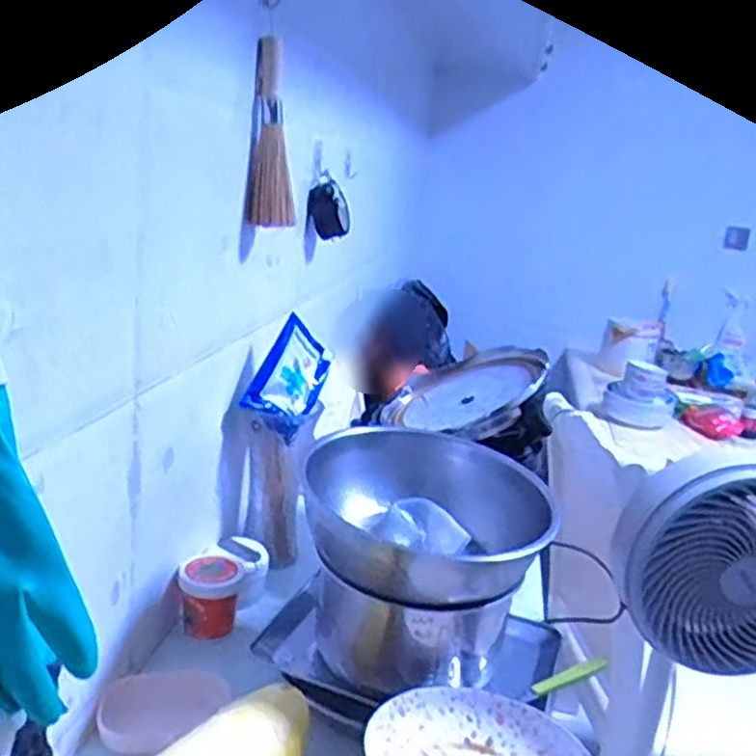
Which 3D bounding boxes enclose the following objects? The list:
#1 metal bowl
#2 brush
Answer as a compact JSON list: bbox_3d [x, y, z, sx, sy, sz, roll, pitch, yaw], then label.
[{"bbox_3d":[0.053,0.150,0.815,0.248,0.099,0.235,6,16,-2],"label":"metal bowl"},{"bbox_3d":[-0.130,-0.307,0.943,0.057,0.219,0.024,4,16,-8],"label":"brush"}]

